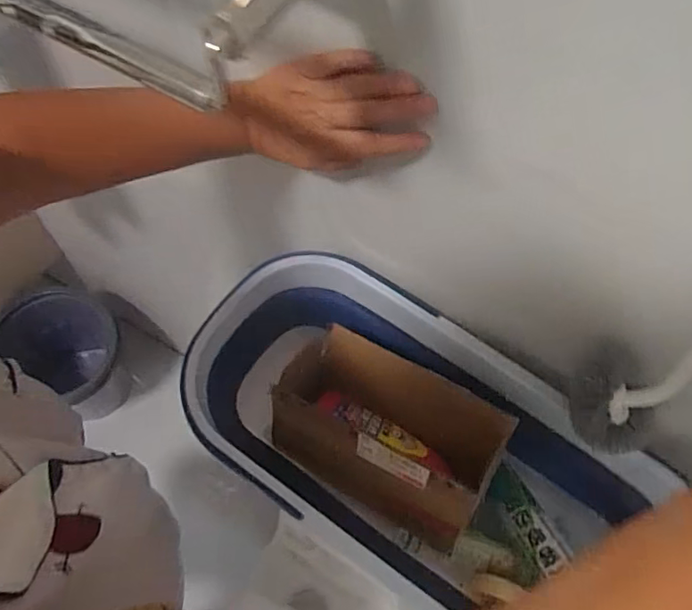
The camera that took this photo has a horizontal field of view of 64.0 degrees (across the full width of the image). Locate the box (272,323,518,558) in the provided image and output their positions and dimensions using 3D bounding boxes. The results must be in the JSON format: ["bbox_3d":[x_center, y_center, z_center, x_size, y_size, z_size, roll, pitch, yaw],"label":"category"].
[{"bbox_3d":[0.042,0.140,0.604,0.243,0.140,0.126,31,66,12],"label":"box"}]

